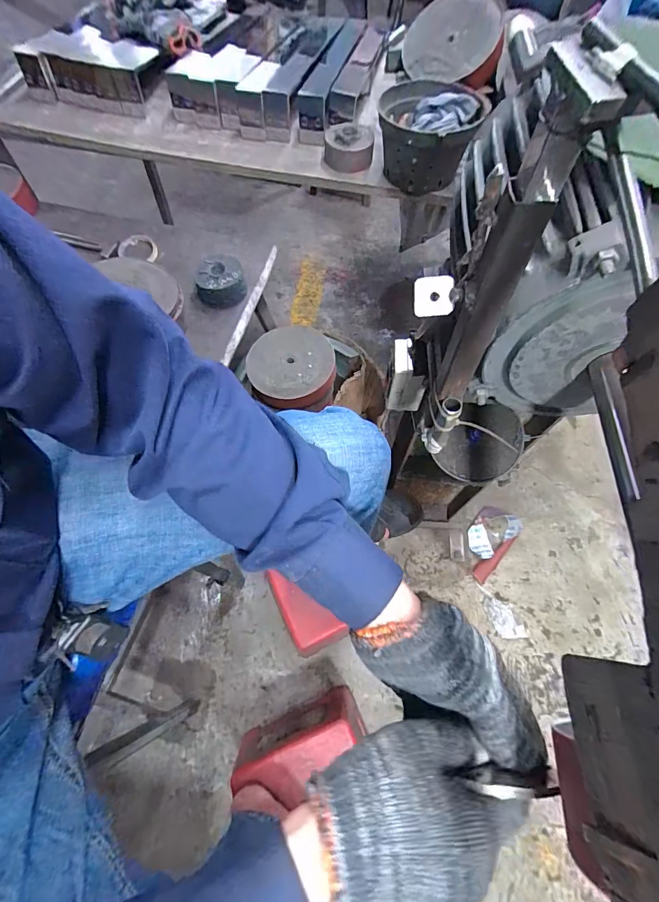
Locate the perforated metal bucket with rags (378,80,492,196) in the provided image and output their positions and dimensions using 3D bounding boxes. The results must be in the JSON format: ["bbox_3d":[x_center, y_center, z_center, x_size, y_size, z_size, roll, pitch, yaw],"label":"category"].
[{"bbox_3d":[0.169,-0.568,0.704,0.165,0.108,0.175,0,65,0],"label":"perforated metal bucket with rags"}]

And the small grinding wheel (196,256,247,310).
[{"bbox_3d":[-0.216,-0.336,0.773,0.096,0.054,0.093,-15,66,-7],"label":"small grinding wheel"}]

